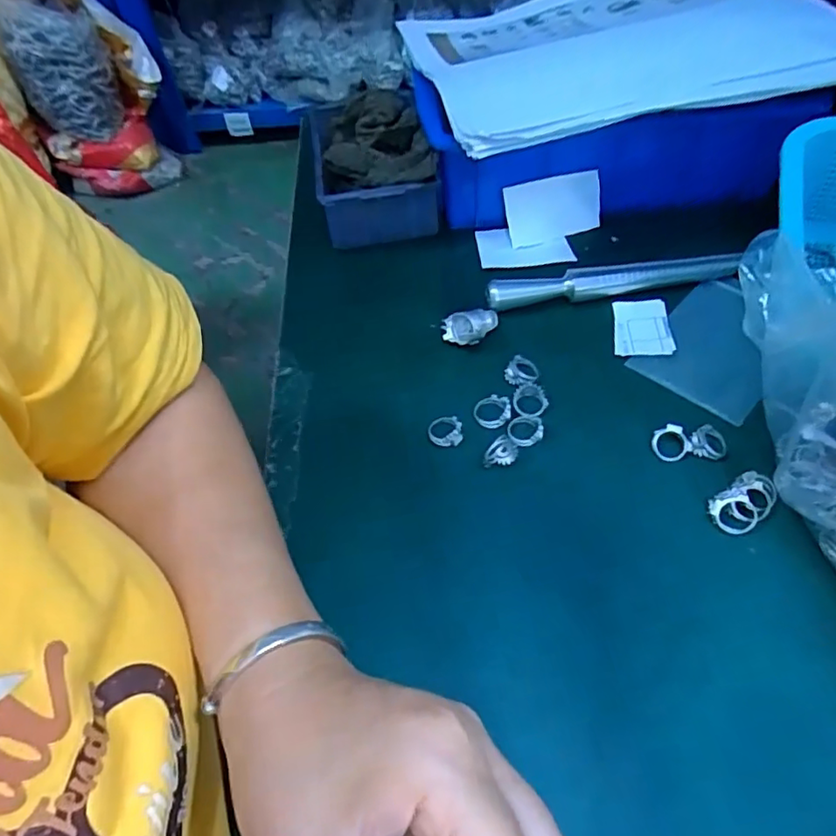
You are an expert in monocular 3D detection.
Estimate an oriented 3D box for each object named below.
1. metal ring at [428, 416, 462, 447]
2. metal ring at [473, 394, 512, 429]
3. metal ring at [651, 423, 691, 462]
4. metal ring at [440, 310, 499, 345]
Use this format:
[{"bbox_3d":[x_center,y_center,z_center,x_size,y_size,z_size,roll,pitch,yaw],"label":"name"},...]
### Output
[{"bbox_3d":[0.017,0.008,0.364,0.021,0.008,0.019,-5,55,2],"label":"metal ring"},{"bbox_3d":[0.048,-0.004,0.370,0.024,0.004,0.022,-5,69,14],"label":"metal ring"},{"bbox_3d":[0.152,0.016,0.348,0.022,0.005,0.021,0,90,17],"label":"metal ring"},{"bbox_3d":[0.037,-0.061,0.401,0.038,0.021,0.022,-6,55,1],"label":"metal ring"}]

